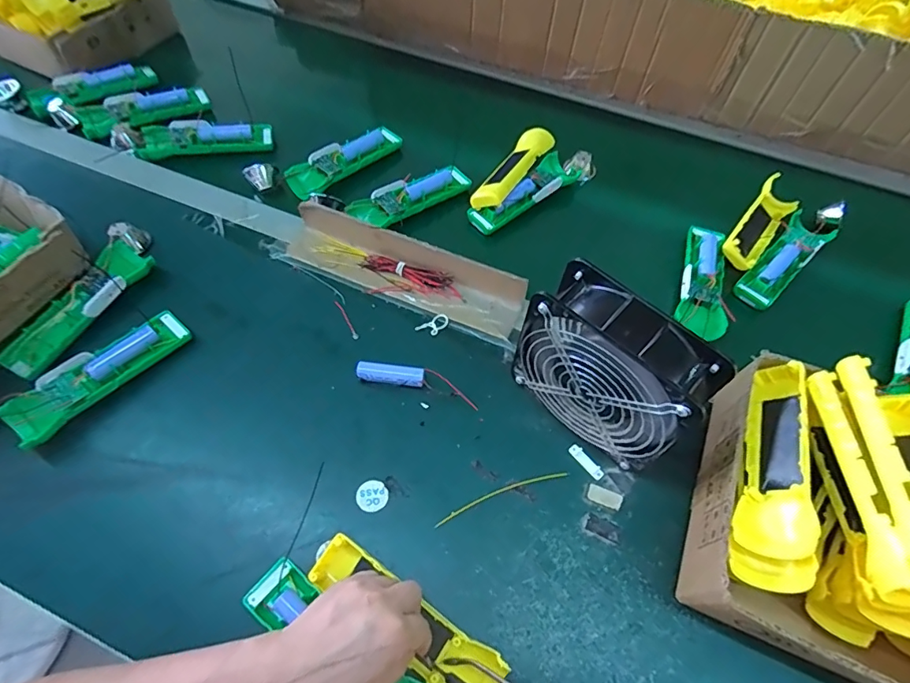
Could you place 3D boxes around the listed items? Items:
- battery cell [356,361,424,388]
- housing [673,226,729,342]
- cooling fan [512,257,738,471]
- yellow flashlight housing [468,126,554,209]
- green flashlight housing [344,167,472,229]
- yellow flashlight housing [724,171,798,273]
[{"bbox_3d":[-0.063,0.034,0.489,0.065,0.018,0.019,8,59,4],"label":"battery cell"},{"bbox_3d":[0.288,-0.073,0.563,0.053,0.019,0.155,20,60,11],"label":"housing"},{"bbox_3d":[0.129,0.028,0.423,0.063,0.148,0.145,-40,67,-22],"label":"cooling fan"},{"bbox_3d":[0.075,-0.221,0.637,0.042,0.028,0.156,28,62,15],"label":"yellow flashlight housing"},{"bbox_3d":[-0.053,-0.183,0.615,0.157,0.025,0.046,-31,64,-18],"label":"green flashlight housing"},{"bbox_3d":[0.380,-0.148,0.616,0.046,0.033,0.161,38,65,20],"label":"yellow flashlight housing"}]

